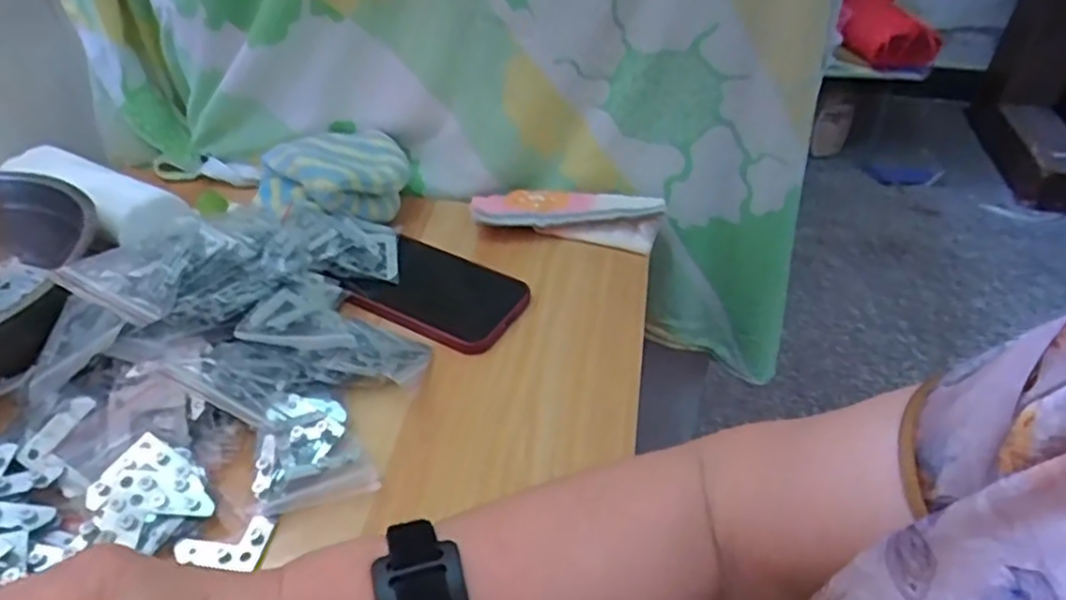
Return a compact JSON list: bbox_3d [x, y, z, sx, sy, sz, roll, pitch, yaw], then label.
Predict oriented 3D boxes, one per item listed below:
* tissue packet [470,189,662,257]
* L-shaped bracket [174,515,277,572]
[{"bbox_3d":[0.028,-0.070,0.561,0.147,0.026,0.046,4,41,6],"label":"tissue packet"},{"bbox_3d":[-0.161,0.125,0.358,0.046,0.007,0.027,5,41,6],"label":"L-shaped bracket"}]

